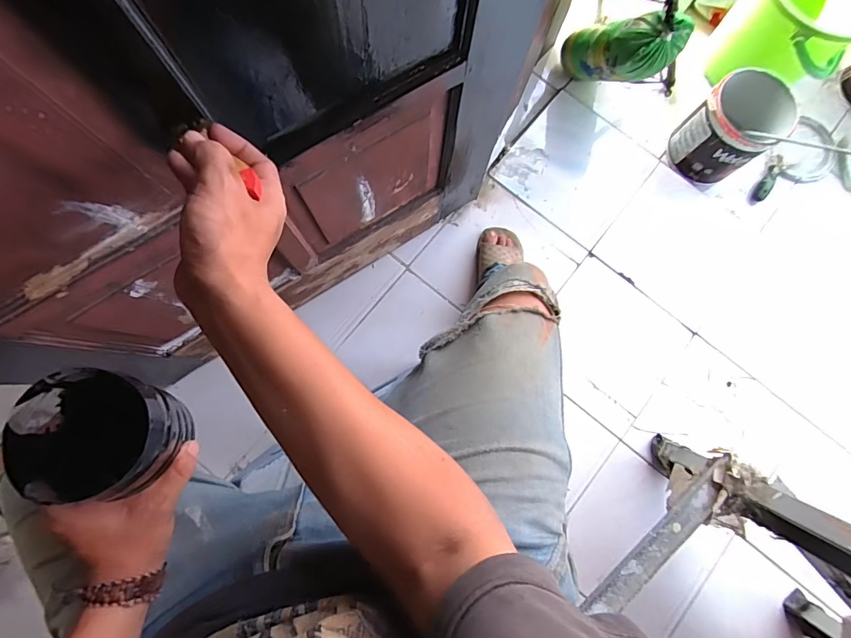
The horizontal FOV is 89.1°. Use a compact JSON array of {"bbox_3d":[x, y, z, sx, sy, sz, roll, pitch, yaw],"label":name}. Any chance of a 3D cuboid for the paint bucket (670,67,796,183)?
[{"bbox_3d":[0.702,-0.439,1.009,0.164,0.175,0.175,0,81,-2],"label":"paint bucket"}]

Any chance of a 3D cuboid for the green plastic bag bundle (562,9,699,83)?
[{"bbox_3d":[0.402,-0.589,0.951,0.091,0.337,0.110,-30,123,-8],"label":"green plastic bag bundle"}]

